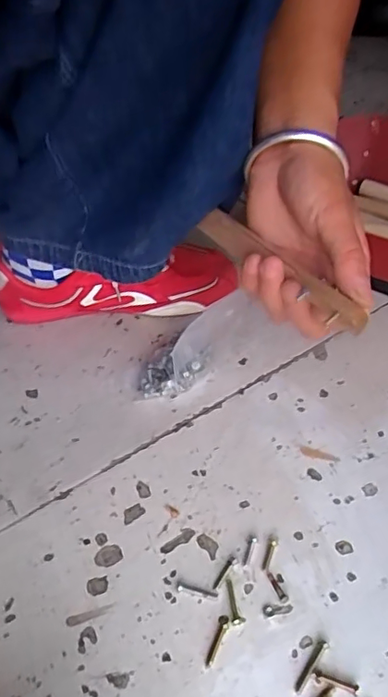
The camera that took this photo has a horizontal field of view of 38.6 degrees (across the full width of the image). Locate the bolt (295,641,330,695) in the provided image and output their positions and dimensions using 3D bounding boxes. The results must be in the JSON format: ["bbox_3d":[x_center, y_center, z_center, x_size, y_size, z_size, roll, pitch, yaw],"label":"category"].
[{"bbox_3d":[0.067,0.183,0.320,0.006,0.004,0.032,29,54,32],"label":"bolt"}]

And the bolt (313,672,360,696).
[{"bbox_3d":[0.080,0.189,0.311,0.026,0.004,0.006,10,46,17],"label":"bolt"}]

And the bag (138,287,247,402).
[{"bbox_3d":[-0.005,0.001,0.503,0.052,0.036,0.120,31,69,33],"label":"bag"}]

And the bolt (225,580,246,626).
[{"bbox_3d":[0.025,0.160,0.350,0.008,0.004,0.029,-11,43,-5],"label":"bolt"}]

